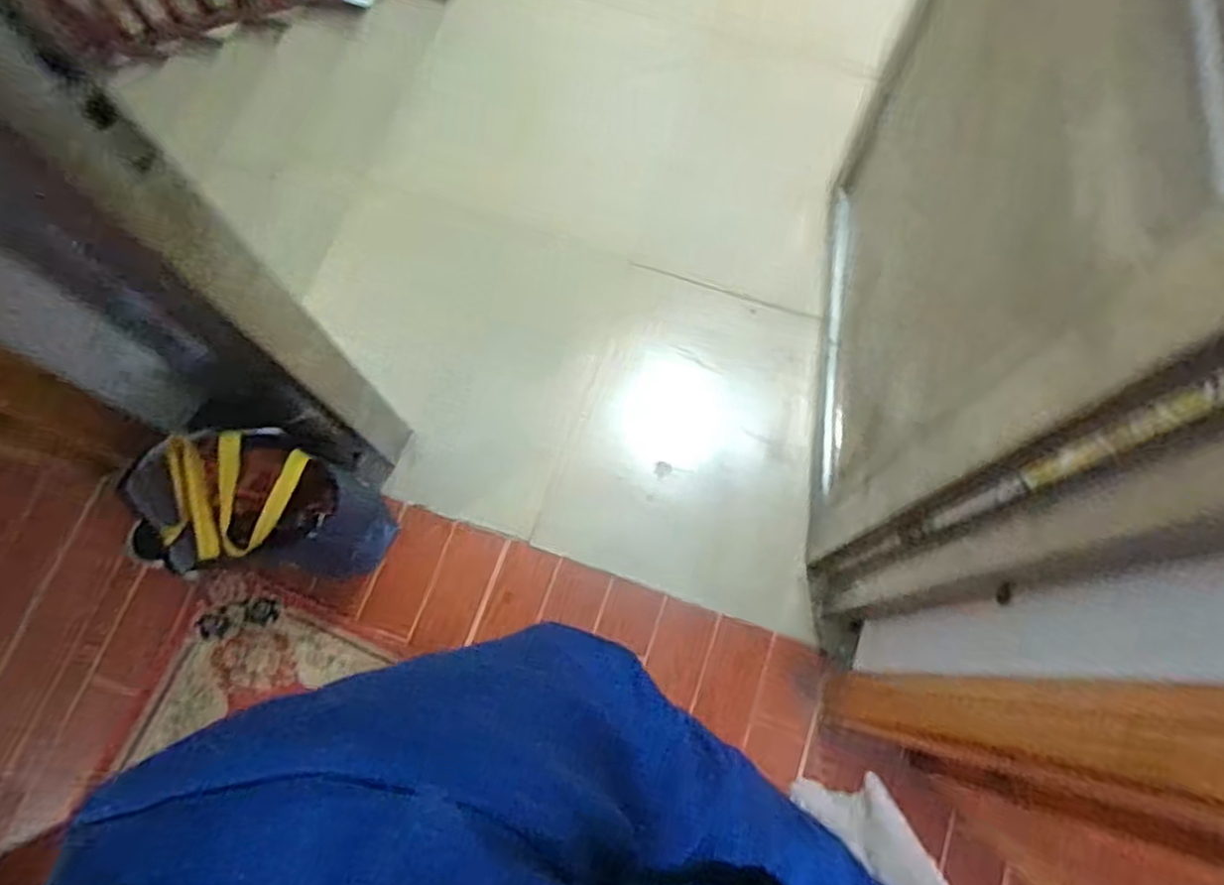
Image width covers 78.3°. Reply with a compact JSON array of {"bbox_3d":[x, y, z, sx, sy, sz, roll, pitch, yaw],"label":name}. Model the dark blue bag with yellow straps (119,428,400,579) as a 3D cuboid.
[{"bbox_3d":[-0.562,0.116,1.236,0.330,0.288,0.200,-1,74,0],"label":"dark blue bag with yellow straps"}]

